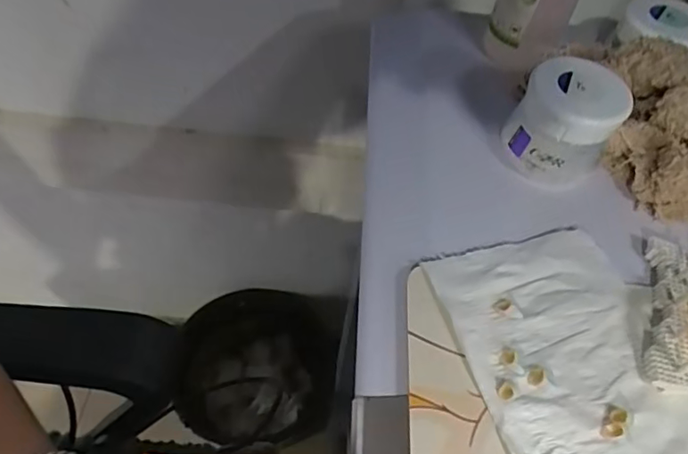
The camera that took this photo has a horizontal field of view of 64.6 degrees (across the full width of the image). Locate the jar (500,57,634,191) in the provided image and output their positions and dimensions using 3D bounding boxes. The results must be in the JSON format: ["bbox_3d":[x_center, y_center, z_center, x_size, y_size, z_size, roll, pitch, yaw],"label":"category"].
[{"bbox_3d":[0.115,-0.055,0.290,0.050,0.053,0.045,16,53,5],"label":"jar"}]

